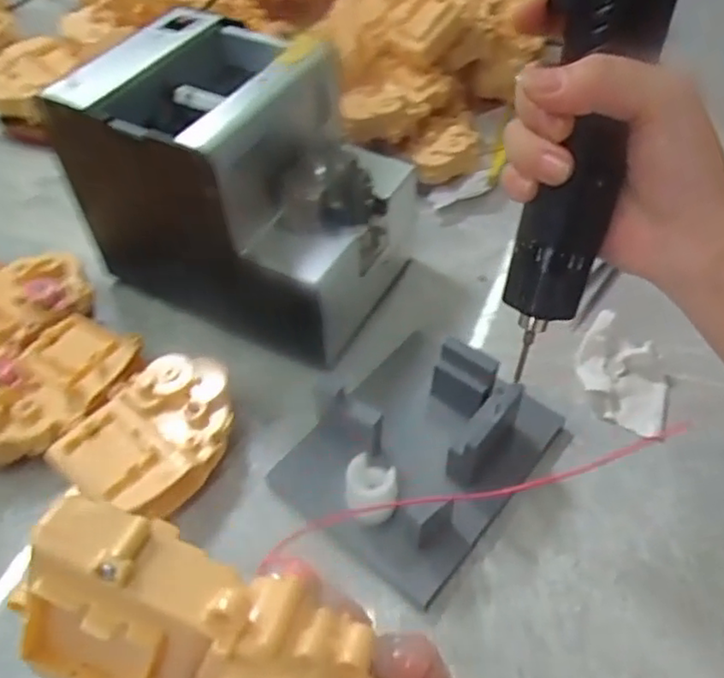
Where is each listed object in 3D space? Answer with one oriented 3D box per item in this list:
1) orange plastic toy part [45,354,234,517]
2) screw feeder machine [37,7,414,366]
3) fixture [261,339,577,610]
[{"bbox_3d":[-0.111,0.055,0.356,0.074,0.039,0.099,33,58,26],"label":"orange plastic toy part"},{"bbox_3d":[-0.071,-0.095,0.414,0.181,0.146,0.128,23,54,20],"label":"screw feeder machine"},{"bbox_3d":[0.032,0.050,0.353,0.118,0.047,0.137,33,58,26],"label":"fixture"}]

